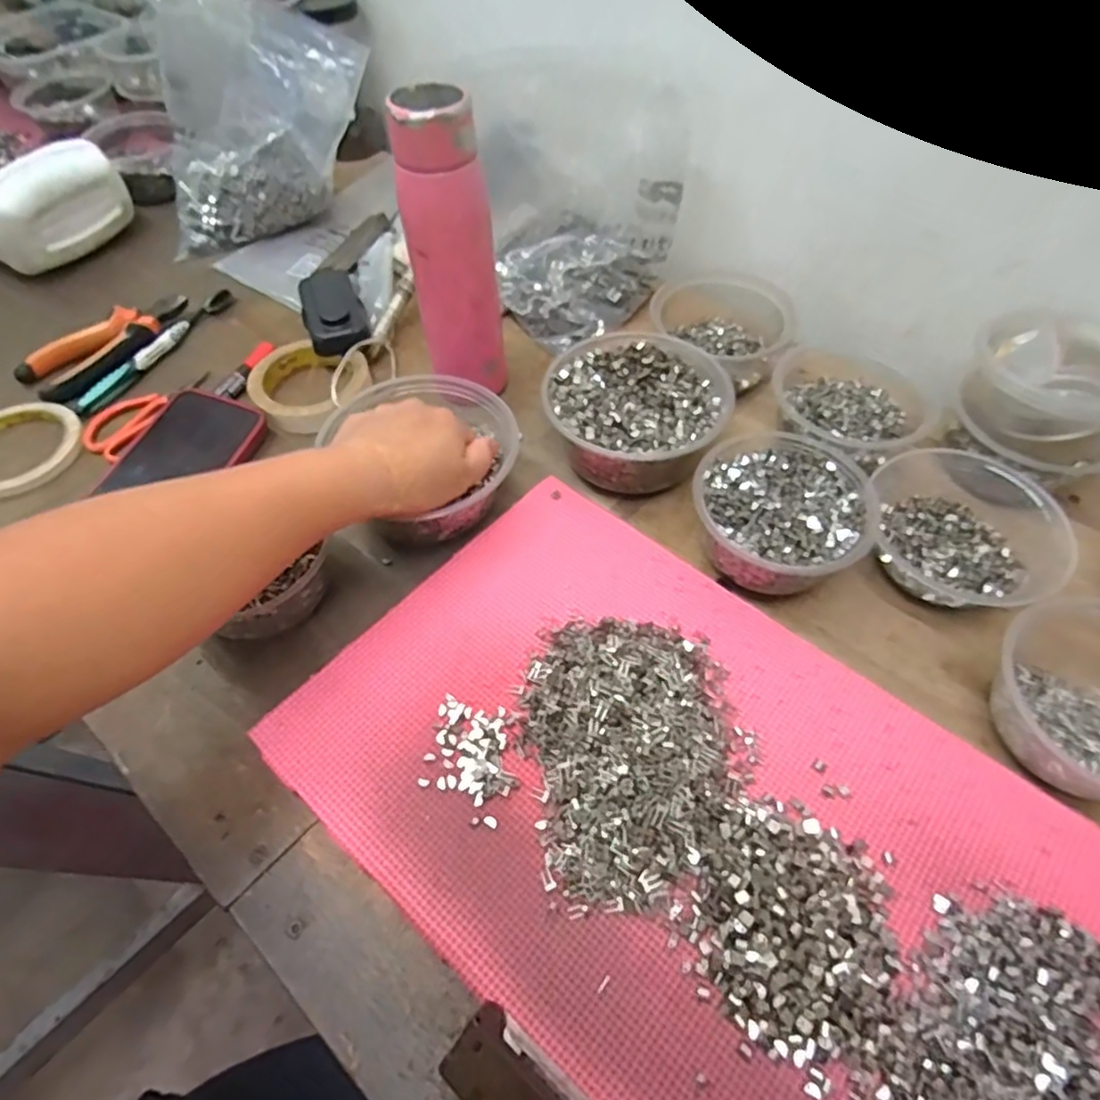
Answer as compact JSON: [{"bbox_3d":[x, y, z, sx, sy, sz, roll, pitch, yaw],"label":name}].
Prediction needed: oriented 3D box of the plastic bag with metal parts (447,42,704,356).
[{"bbox_3d":[0.037,-0.300,0.562,0.180,0.188,0.132,10,55,8],"label":"plastic bag with metal parts"}]

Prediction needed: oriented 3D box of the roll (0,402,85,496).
[{"bbox_3d":[-0.439,-0.085,0.536,0.109,0.014,0.097,28,59,19],"label":"roll"}]

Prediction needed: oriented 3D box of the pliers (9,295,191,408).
[{"bbox_3d":[-0.400,-0.189,0.600,0.068,0.031,0.148,30,60,20],"label":"pliers"}]

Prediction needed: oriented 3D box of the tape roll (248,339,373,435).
[{"bbox_3d":[-0.210,-0.139,0.565,0.097,0.028,0.093,0,54,0],"label":"tape roll"}]

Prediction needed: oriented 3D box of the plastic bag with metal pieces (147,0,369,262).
[{"bbox_3d":[-0.313,-0.450,0.679,0.233,0.180,0.136,-26,58,-17],"label":"plastic bag with metal pieces"}]

